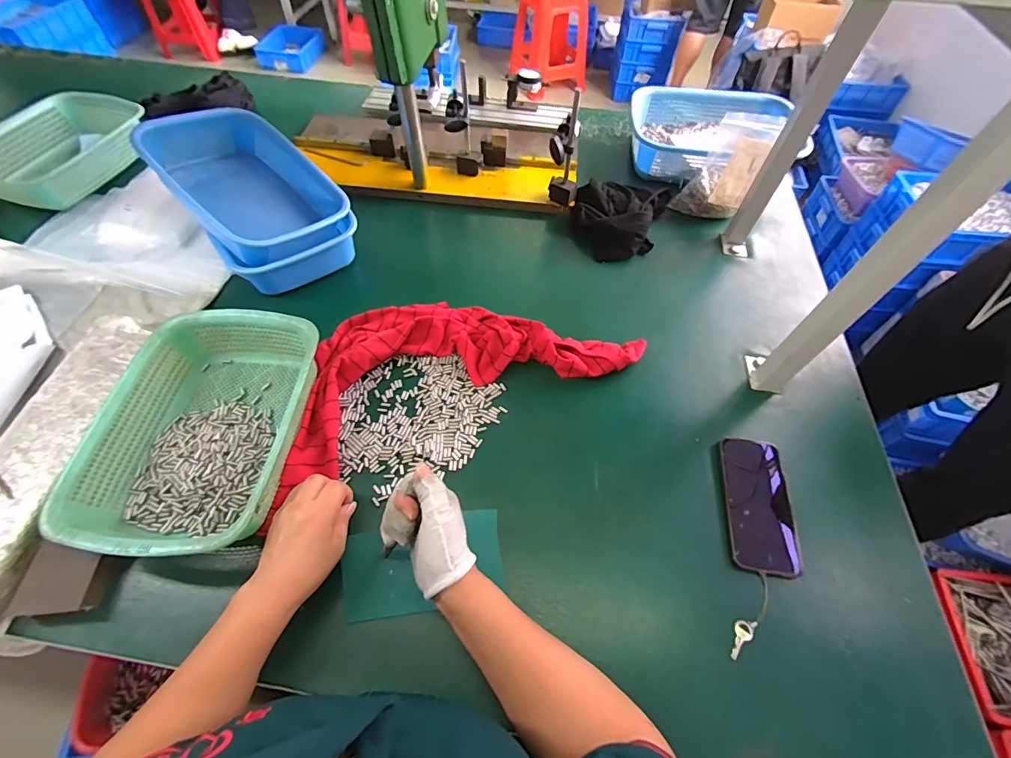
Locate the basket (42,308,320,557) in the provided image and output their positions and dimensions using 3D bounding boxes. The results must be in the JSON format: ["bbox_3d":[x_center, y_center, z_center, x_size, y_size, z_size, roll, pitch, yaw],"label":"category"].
[{"bbox_3d":[-0.351,0.059,0.515,0.210,0.082,0.292,3,57,0],"label":"basket"}]

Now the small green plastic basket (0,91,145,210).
[{"bbox_3d":[-0.852,-0.438,0.816,0.222,0.084,0.260,13,58,6],"label":"small green plastic basket"}]

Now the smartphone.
[{"bbox_3d":[0.306,0.149,0.516,0.073,0.009,0.159,6,61,6],"label":"smartphone"}]

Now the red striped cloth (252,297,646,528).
[{"bbox_3d":[-0.084,-0.031,0.607,0.508,0.039,0.244,-23,61,-16],"label":"red striped cloth"}]

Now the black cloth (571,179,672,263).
[{"bbox_3d":[0.211,-0.305,0.795,0.172,0.051,0.200,16,58,8],"label":"black cloth"}]

